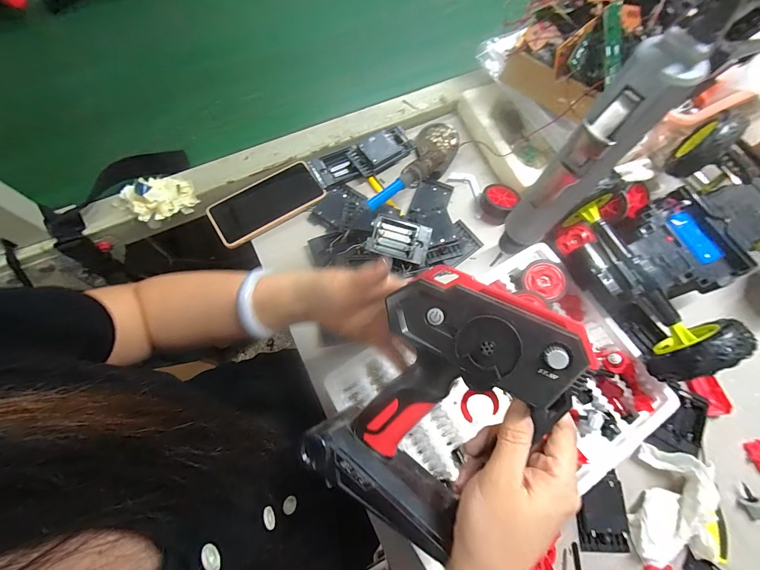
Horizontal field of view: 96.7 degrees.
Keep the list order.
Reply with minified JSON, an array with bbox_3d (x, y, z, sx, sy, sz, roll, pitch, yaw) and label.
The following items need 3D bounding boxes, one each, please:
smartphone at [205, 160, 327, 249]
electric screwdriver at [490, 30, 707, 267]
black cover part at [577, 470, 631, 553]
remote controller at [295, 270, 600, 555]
[{"bbox_3d":[-0.166,-0.119,0.497,0.159,0.015,0.076,-33,75,-13],"label":"smartphone"},{"bbox_3d":[0.126,-0.068,0.233,0.028,0.181,0.032,-40,76,-15],"label":"electric screwdriver"},{"bbox_3d":[0.251,0.262,0.384,0.056,0.013,0.079,-6,77,-3],"label":"black cover part"},{"bbox_3d":[0.047,0.087,0.263,0.138,0.060,0.197,34,98,19],"label":"remote controller"}]

